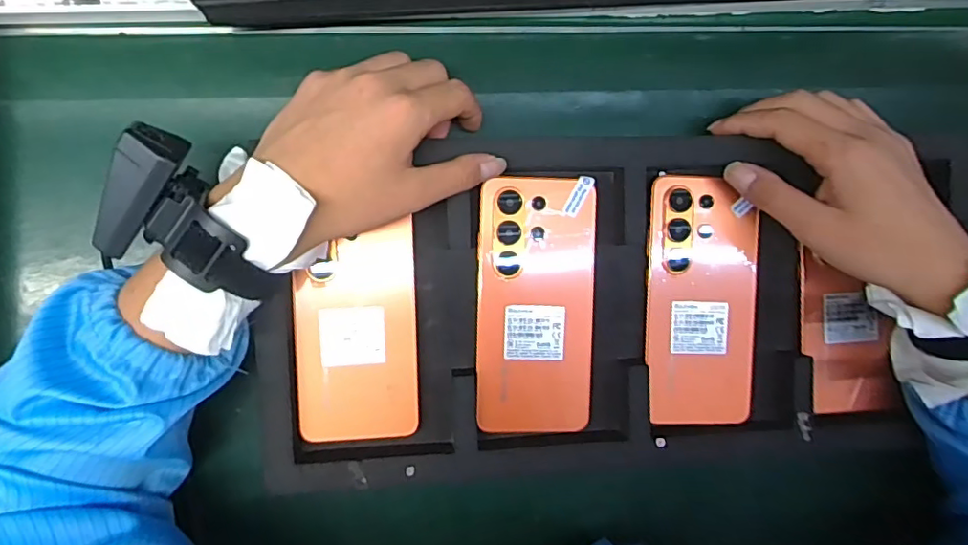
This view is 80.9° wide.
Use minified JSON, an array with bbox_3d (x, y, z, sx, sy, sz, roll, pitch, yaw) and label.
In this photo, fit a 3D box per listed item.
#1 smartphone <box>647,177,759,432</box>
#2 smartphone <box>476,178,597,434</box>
[{"bbox_3d":[0.151,0.020,0.390,0.076,0.005,0.167,0,93,-6],"label":"smartphone"},{"bbox_3d":[0.035,0.023,0.381,0.077,0.008,0.166,2,92,-6],"label":"smartphone"}]

